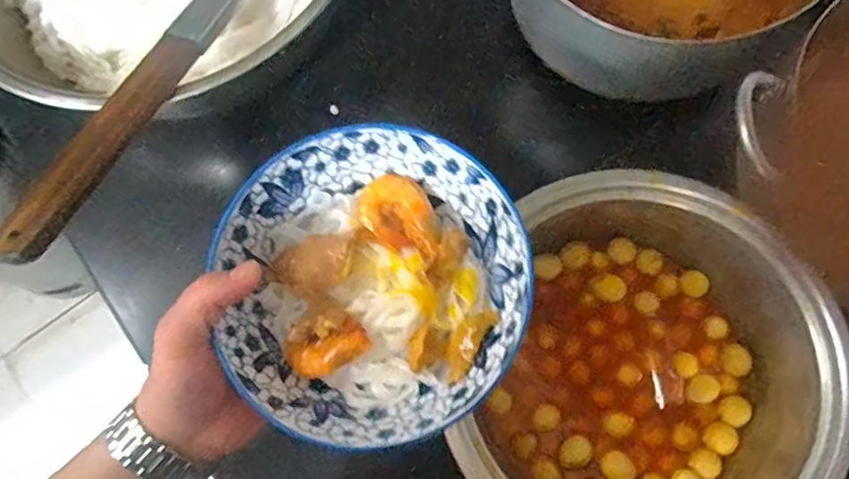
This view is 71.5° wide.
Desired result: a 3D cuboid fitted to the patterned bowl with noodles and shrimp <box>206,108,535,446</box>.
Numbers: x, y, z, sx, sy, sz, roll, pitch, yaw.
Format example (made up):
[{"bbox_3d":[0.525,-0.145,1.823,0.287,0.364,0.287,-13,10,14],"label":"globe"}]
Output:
[{"bbox_3d":[-0.030,0.025,0.339,0.167,0.054,0.168,0,72,0],"label":"patterned bowl with noodles and shrimp"}]

